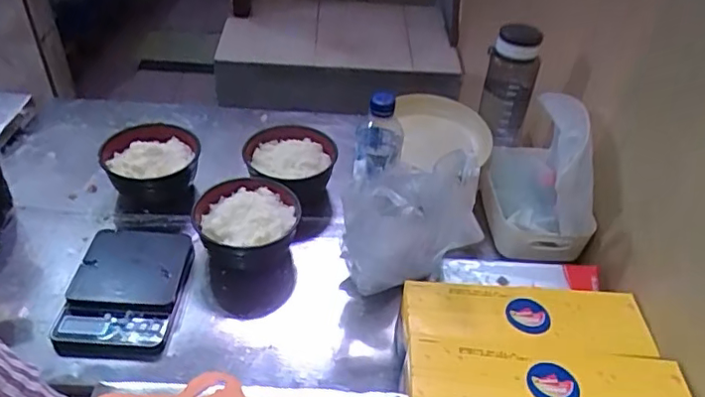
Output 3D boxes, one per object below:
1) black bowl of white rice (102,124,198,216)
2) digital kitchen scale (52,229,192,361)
[{"bbox_3d":[-0.306,-0.043,0.861,0.133,0.071,0.154,1,42,-5],"label":"black bowl of white rice"},{"bbox_3d":[-0.286,0.109,0.723,0.133,0.029,0.200,3,41,-3],"label":"digital kitchen scale"}]

